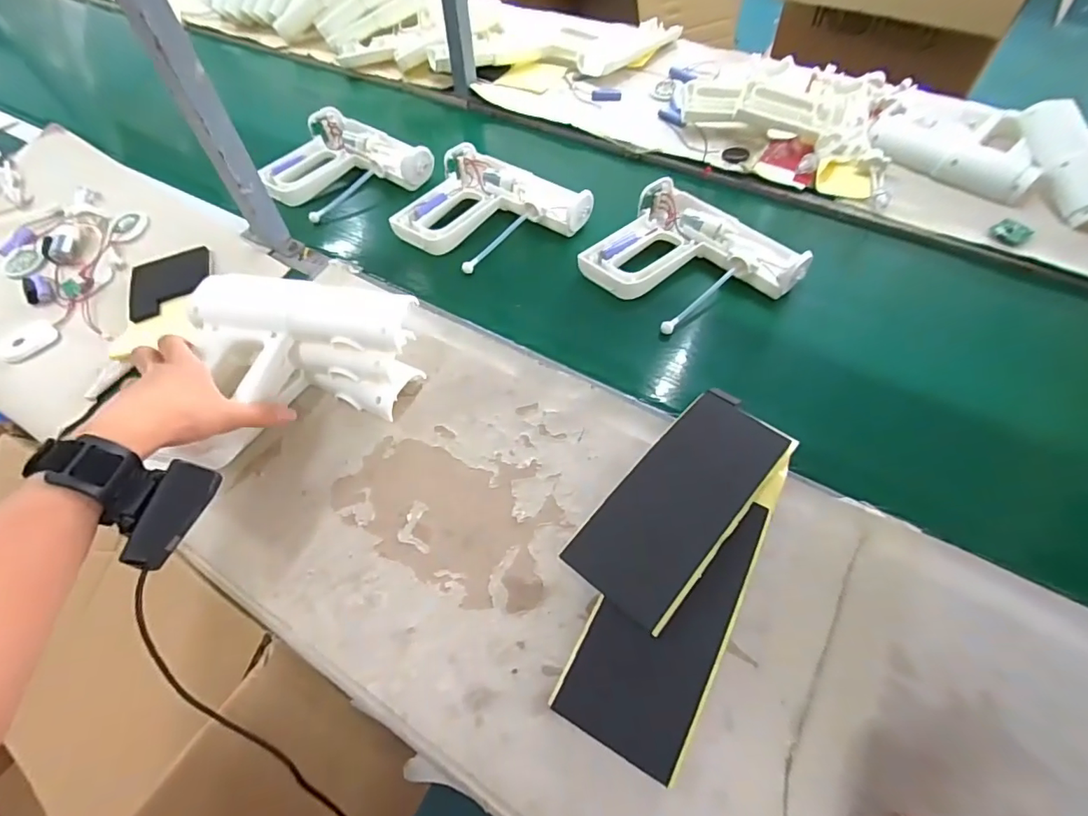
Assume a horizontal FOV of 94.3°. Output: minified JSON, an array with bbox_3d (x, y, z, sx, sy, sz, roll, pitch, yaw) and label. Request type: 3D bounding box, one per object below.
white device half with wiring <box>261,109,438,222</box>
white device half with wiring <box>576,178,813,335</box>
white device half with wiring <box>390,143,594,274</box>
[{"bbox_3d":[-0.297,-0.353,0.743,0.221,0.049,0.183,31,64,21],"label":"white device half with wiring"},{"bbox_3d":[0.171,-0.177,0.598,0.175,0.035,0.211,-38,63,-20],"label":"white device half with wiring"},{"bbox_3d":[-0.070,-0.259,0.664,0.214,0.037,0.180,28,63,18],"label":"white device half with wiring"}]

